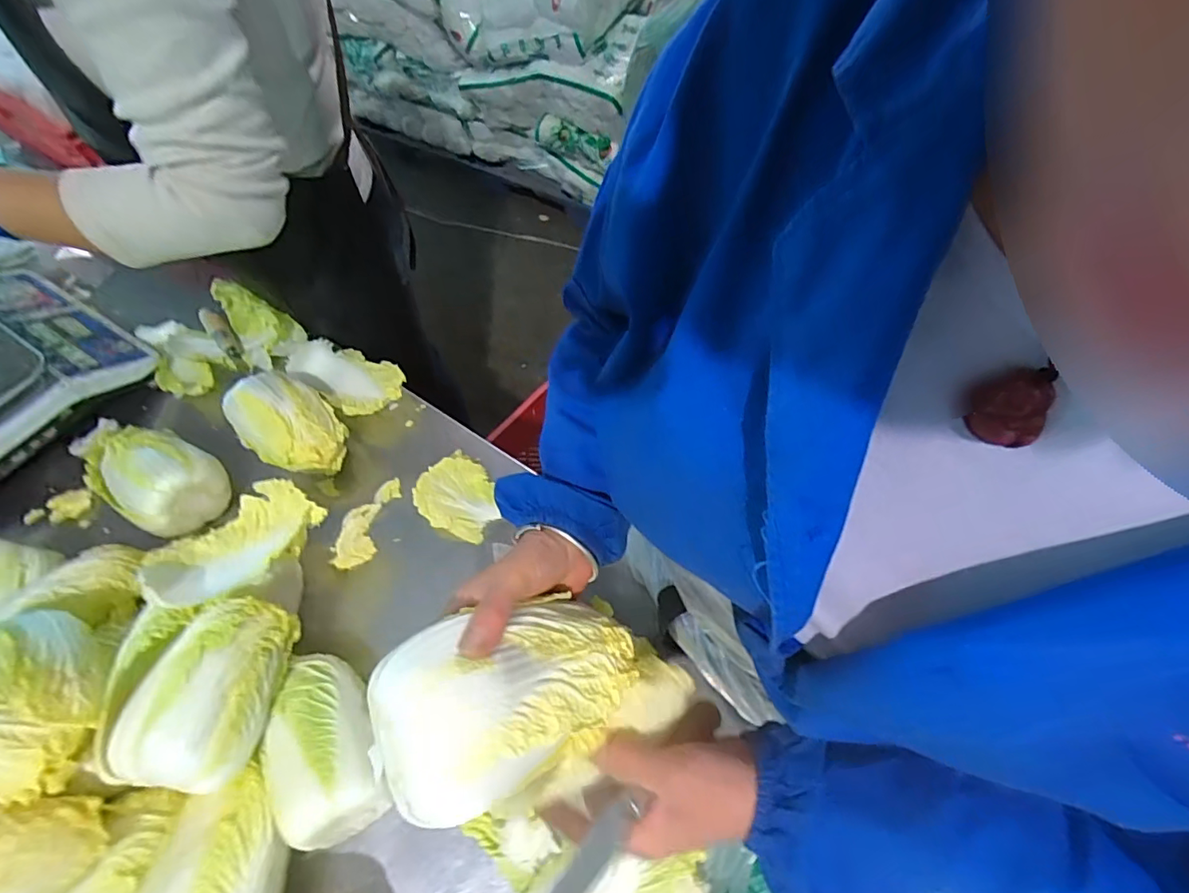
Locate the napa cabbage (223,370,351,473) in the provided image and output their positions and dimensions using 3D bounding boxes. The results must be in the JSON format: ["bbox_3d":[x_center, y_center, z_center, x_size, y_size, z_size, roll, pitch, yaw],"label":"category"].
[{"bbox_3d":[-0.369,-0.025,0.643,0.129,0.085,0.098,39,67,20],"label":"napa cabbage"}]

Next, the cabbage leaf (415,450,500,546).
[{"bbox_3d":[-0.166,0.060,0.651,0.104,0.029,0.091,35,65,18],"label":"cabbage leaf"}]

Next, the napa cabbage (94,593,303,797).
[{"bbox_3d":[-0.328,0.203,0.445,0.104,0.084,0.139,-3,60,-2],"label":"napa cabbage"}]

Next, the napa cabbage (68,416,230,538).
[{"bbox_3d":[-0.510,0.033,0.618,0.152,0.087,0.097,28,64,15],"label":"napa cabbage"}]

